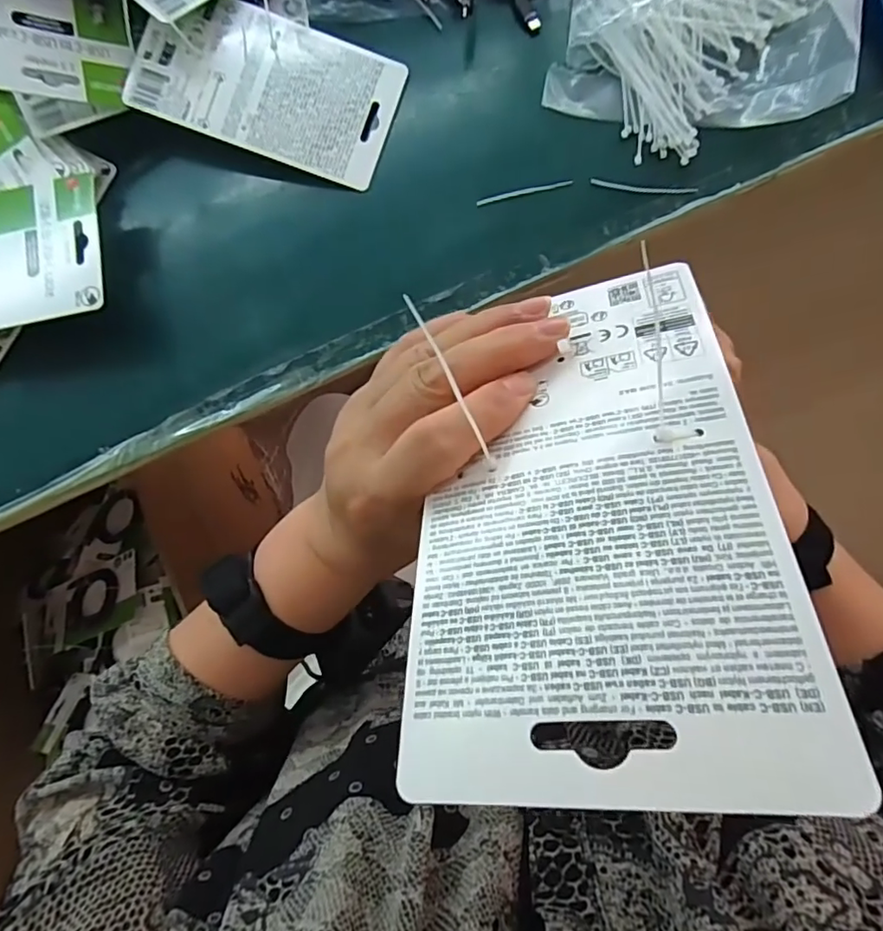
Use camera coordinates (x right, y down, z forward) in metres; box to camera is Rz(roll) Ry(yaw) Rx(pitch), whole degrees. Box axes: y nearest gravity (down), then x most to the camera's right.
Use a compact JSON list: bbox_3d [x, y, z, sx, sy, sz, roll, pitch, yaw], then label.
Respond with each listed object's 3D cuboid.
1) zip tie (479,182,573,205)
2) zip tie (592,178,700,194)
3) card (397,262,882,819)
[{"bbox_3d":[0.058,-0.192,0.382,0.066,0.004,0.005,-11,82,4],"label":"zip tie"},{"bbox_3d":[0.138,-0.191,0.373,0.070,0.004,0.007,10,84,6],"label":"zip tie"},{"bbox_3d":[0.041,0.003,0.167,0.097,0.004,0.173,-9,52,18],"label":"card"}]

